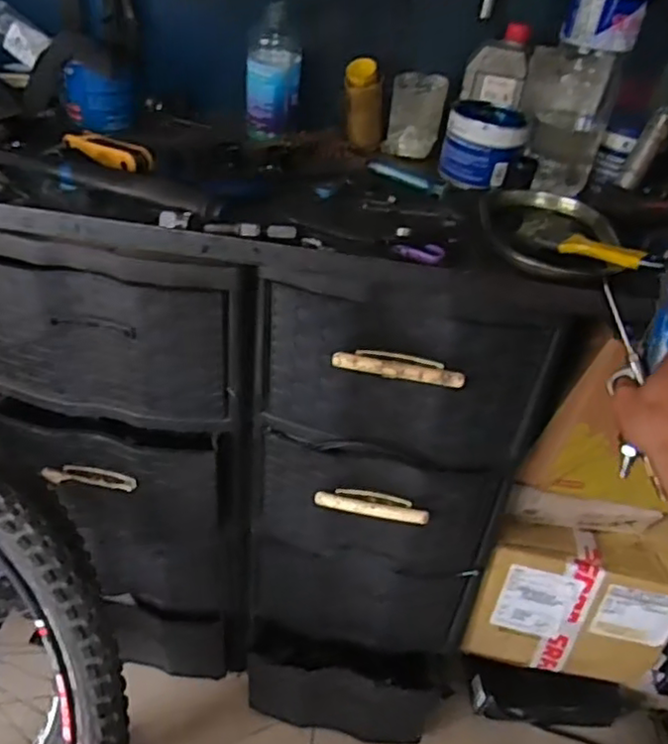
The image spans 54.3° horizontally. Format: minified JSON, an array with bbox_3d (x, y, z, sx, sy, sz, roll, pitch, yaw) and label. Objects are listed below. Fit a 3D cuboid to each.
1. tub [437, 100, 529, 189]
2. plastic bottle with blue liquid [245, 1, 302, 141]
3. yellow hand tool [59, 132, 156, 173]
[{"bbox_3d":[0.199,-0.303,0.869,0.097,0.081,0.106,4,38,-3],"label":"tub"},{"bbox_3d":[-0.084,-0.409,0.907,0.076,0.158,0.056,2,38,-6],"label":"plastic bottle with blue liquid"},{"bbox_3d":[-0.281,-0.274,0.800,0.132,0.020,0.041,25,41,22],"label":"yellow hand tool"}]

